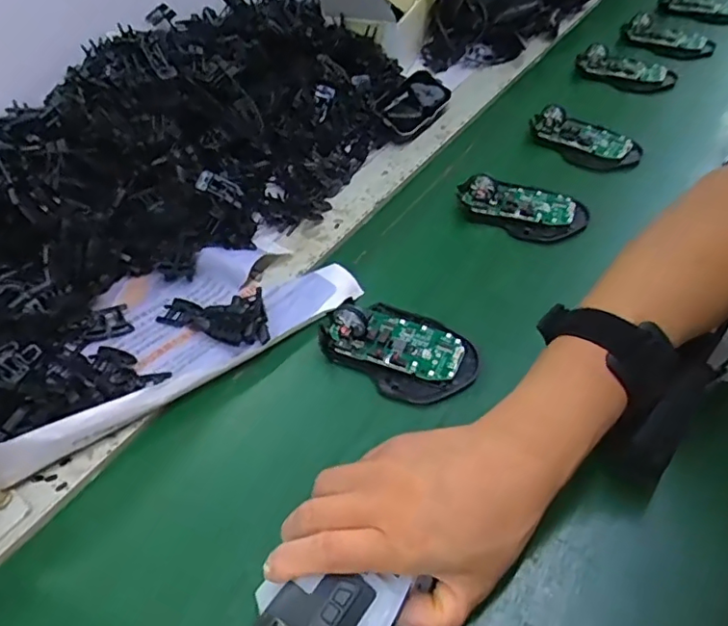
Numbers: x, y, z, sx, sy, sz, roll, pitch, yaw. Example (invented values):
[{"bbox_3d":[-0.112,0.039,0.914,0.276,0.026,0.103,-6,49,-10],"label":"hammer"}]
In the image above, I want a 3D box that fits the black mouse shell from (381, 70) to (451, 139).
[{"bbox_3d":[0.054,-0.228,0.633,0.056,0.036,0.109,26,56,27],"label":"black mouse shell"}]

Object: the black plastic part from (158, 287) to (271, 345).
[{"bbox_3d":[-0.115,0.000,0.433,0.089,0.016,0.046,1,48,8],"label":"black plastic part"}]

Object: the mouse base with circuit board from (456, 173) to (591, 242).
[{"bbox_3d":[0.146,-0.105,0.521,0.111,0.029,0.068,25,55,27],"label":"mouse base with circuit board"}]

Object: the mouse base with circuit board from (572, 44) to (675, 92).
[{"bbox_3d":[0.339,-0.312,0.731,0.125,0.027,0.057,17,51,4],"label":"mouse base with circuit board"}]

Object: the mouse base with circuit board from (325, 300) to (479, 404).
[{"bbox_3d":[0.024,0.021,0.411,0.112,0.027,0.072,20,53,23],"label":"mouse base with circuit board"}]

